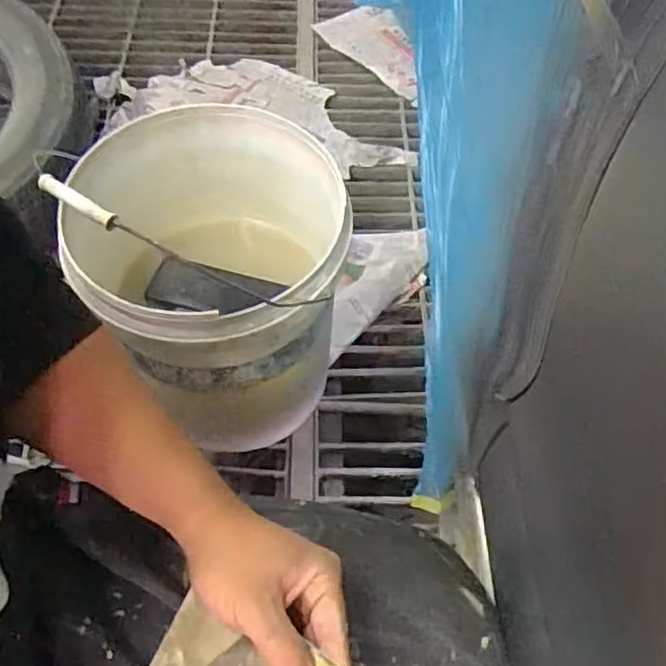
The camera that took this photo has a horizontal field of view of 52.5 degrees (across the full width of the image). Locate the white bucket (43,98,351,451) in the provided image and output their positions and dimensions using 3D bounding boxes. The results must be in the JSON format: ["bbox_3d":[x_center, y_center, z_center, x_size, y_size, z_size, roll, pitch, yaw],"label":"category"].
[{"bbox_3d":[-0.134,-0.056,0.848,0.291,0.315,0.309,1,58,-2],"label":"white bucket"}]

